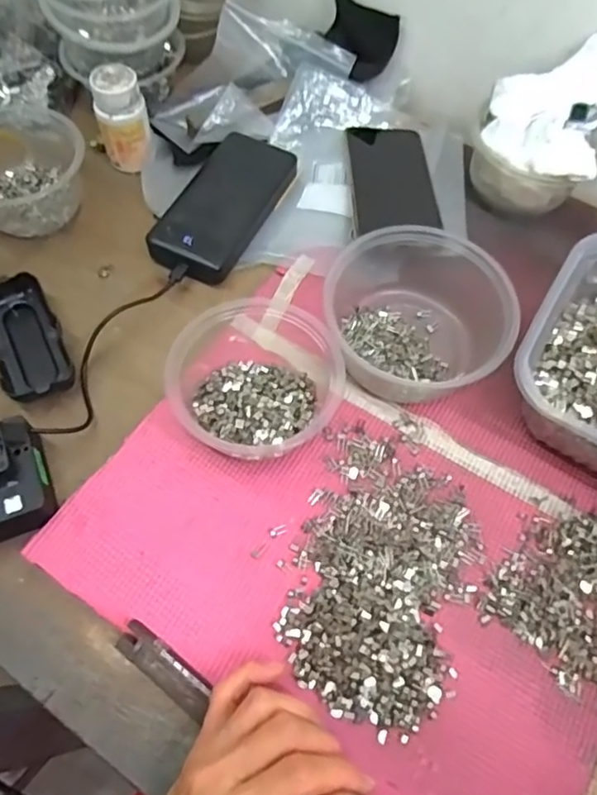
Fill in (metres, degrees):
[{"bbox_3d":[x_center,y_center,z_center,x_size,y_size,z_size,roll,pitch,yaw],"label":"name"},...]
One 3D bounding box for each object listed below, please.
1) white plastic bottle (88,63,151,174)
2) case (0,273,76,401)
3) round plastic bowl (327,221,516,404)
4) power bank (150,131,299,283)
[{"bbox_3d":[-0.158,-0.249,0.531,0.044,0.078,0.044,-15,64,-11],"label":"white plastic bottle"},{"bbox_3d":[-0.213,-0.045,0.459,0.053,0.024,0.108,-28,67,-17],"label":"case"},{"bbox_3d":[0.089,-0.071,0.450,0.133,0.062,0.153,7,62,0],"label":"round plastic bowl"},{"bbox_3d":[-0.067,-0.176,0.525,0.075,0.024,0.162,25,64,9],"label":"power bank"}]

